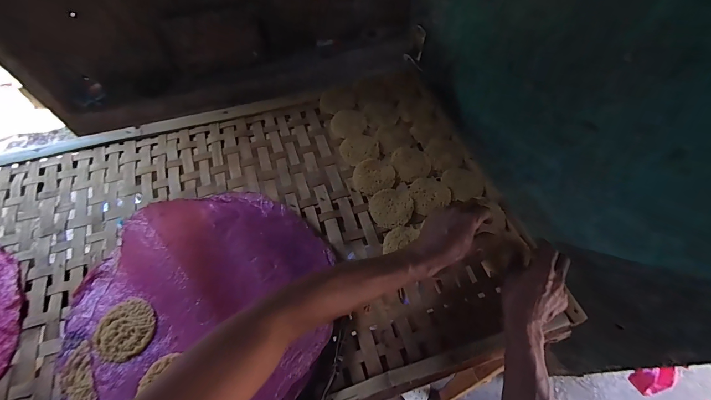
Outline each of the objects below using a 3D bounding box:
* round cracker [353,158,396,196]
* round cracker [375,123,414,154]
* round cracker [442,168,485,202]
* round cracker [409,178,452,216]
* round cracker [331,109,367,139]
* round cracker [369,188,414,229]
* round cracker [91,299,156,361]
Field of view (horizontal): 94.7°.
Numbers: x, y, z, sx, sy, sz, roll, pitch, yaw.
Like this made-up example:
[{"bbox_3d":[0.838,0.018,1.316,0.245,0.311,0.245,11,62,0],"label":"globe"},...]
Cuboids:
[{"bbox_3d":[0.036,-0.045,0.640,0.079,0.009,0.077,0,60,-1],"label":"round cracker"},{"bbox_3d":[0.083,-0.133,0.688,0.076,0.010,0.072,0,60,-1],"label":"round cracker"},{"bbox_3d":[0.210,-0.033,0.634,0.072,0.004,0.070,0,60,-1],"label":"round cracker"},{"bbox_3d":[0.138,-0.012,0.618,0.076,0.009,0.073,0,60,-1],"label":"round cracker"},{"bbox_3d":[-0.014,-0.164,0.701,0.073,0.009,0.070,0,60,-1],"label":"round cracker"},{"bbox_3d":[0.067,0.013,0.603,0.077,0.007,0.078,0,60,-1],"label":"round cracker"},{"bbox_3d":[-0.312,0.174,0.443,0.080,0.007,0.076,-1,59,2],"label":"round cracker"}]

